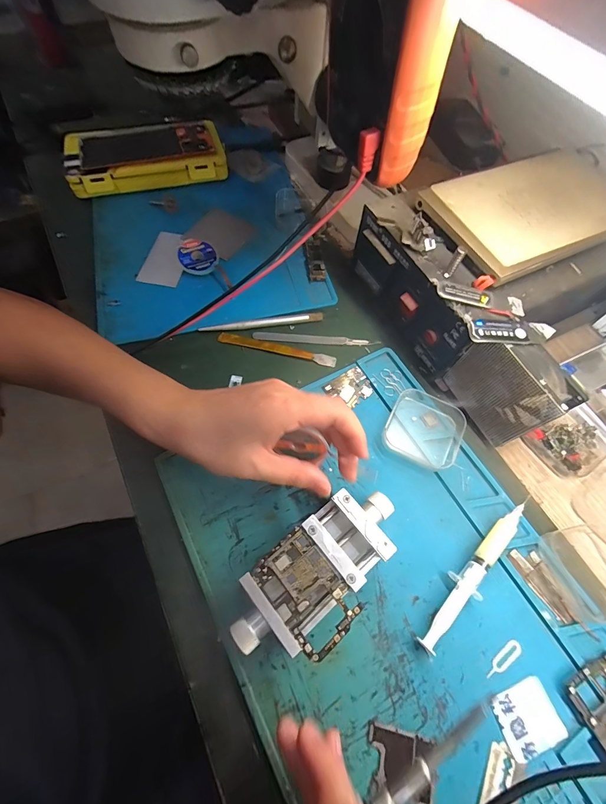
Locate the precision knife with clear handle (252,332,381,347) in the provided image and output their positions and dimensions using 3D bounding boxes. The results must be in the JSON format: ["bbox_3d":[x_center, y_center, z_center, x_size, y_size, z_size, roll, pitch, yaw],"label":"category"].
[{"bbox_3d":[0.013,-0.065,0.352,0.129,0.004,0.010,4,64,-1],"label":"precision knife with clear handle"}]

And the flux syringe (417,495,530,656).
[{"bbox_3d":[0.130,0.128,0.257,0.131,0.016,0.018,-41,73,-20],"label":"flux syringe"}]

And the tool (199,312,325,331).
[{"bbox_3d":[-0.041,-0.082,0.354,0.125,0.008,0.010,-8,65,-7],"label":"tool"}]

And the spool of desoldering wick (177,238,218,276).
[{"bbox_3d":[-0.117,-0.163,0.378,0.042,0.007,0.042,-10,83,-13],"label":"spool of desoldering wick"}]

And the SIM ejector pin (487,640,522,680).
[{"bbox_3d":[0.142,0.182,0.240,0.034,0.004,0.010,-31,67,-18],"label":"SIM ejector pin"}]

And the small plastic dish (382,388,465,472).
[{"bbox_3d":[0.109,0.023,0.304,0.064,0.017,0.067,20,64,7],"label":"small plastic dish"}]

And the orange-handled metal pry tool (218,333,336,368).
[{"bbox_3d":[-0.025,-0.054,0.343,0.119,0.006,0.013,13,64,3],"label":"orange-handled metal pry tool"}]

